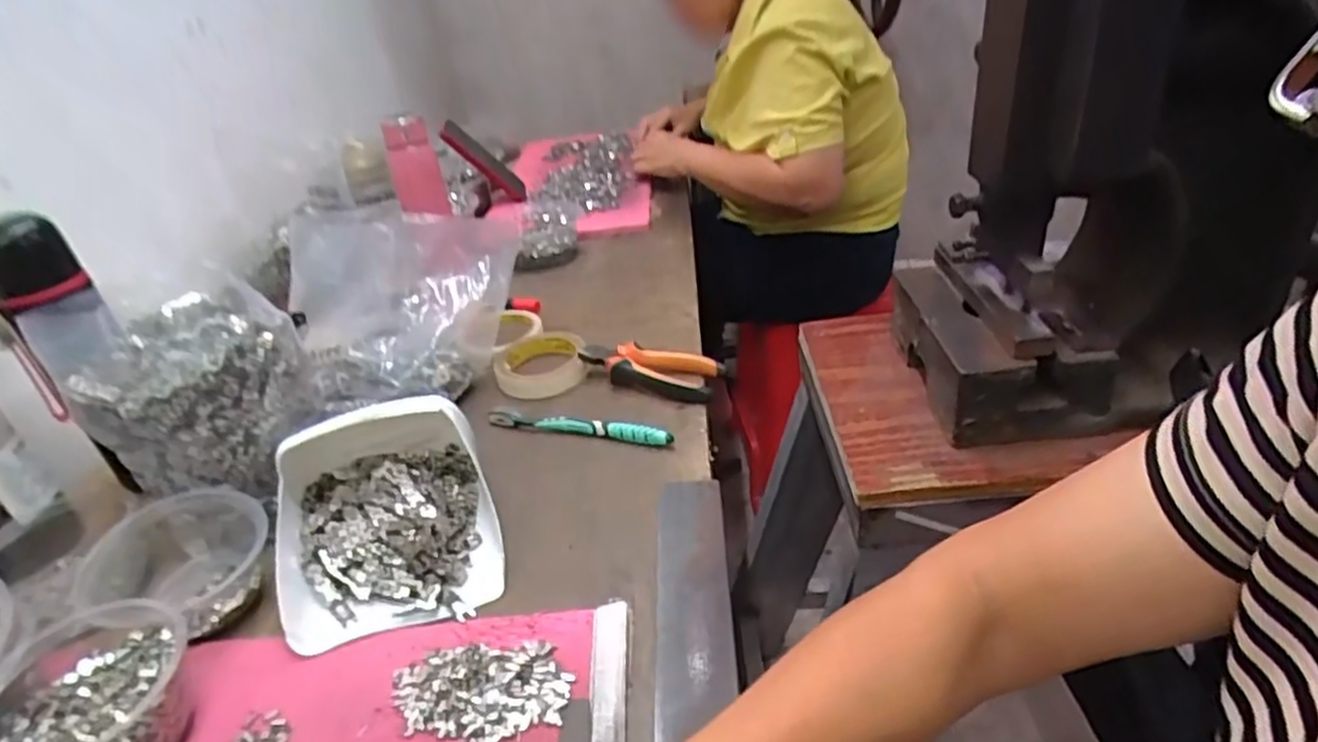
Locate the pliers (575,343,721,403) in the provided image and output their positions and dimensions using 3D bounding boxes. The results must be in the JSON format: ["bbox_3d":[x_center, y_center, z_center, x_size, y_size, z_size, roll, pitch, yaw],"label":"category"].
[{"bbox_3d":[-0.011,-0.002,0.716,0.143,0.032,0.058,10,36,25],"label":"pliers"}]

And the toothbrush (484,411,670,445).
[{"bbox_3d":[-0.075,0.050,0.659,0.183,0.019,0.016,5,34,19],"label":"toothbrush"}]

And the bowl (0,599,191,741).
[{"bbox_3d":[-0.336,0.199,0.424,0.113,0.060,0.110,-5,32,3],"label":"bowl"}]

